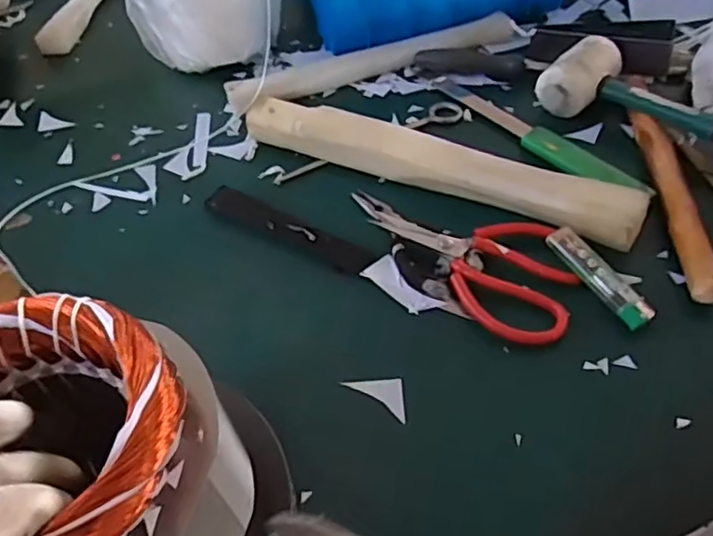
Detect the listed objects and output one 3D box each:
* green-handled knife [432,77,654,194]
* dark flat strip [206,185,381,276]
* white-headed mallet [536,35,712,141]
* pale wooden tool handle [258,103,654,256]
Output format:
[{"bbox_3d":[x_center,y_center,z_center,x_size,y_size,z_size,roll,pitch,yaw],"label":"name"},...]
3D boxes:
[{"bbox_3d":[0.145,-0.119,0.555,0.029,0.020,0.235,-31,53,-20],"label":"green-handled knife"},{"bbox_3d":[-0.055,-0.030,0.495,0.154,0.004,0.027,25,56,24],"label":"dark flat strip"},{"bbox_3d":[0.291,-0.116,0.509,0.284,0.037,0.071,30,58,27],"label":"white-headed mallet"},{"bbox_3d":[0.057,-0.087,0.510,0.329,0.023,0.038,19,54,20],"label":"pale wooden tool handle"}]

